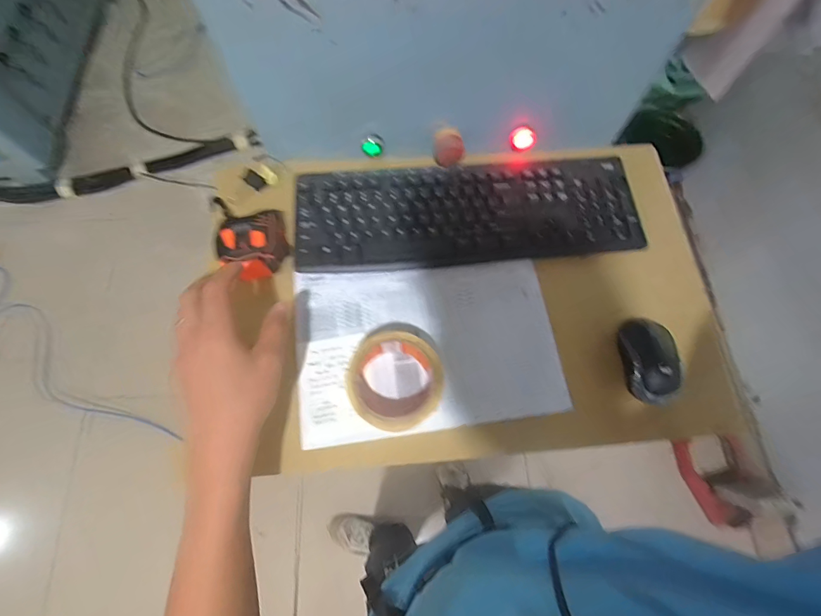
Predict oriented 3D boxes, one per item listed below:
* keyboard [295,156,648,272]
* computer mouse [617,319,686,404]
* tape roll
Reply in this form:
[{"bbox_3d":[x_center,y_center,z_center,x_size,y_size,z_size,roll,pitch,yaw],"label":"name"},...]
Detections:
[{"bbox_3d":[0.071,-0.125,0.486,0.424,0.020,0.141,-5,69,-2],"label":"keyboard"},{"bbox_3d":[0.264,0.057,0.421,0.050,0.030,0.091,0,69,0],"label":"computer mouse"},{"bbox_3d":[-0.015,0.077,0.404,0.096,0.052,0.093,0,69,0],"label":"tape roll"}]

